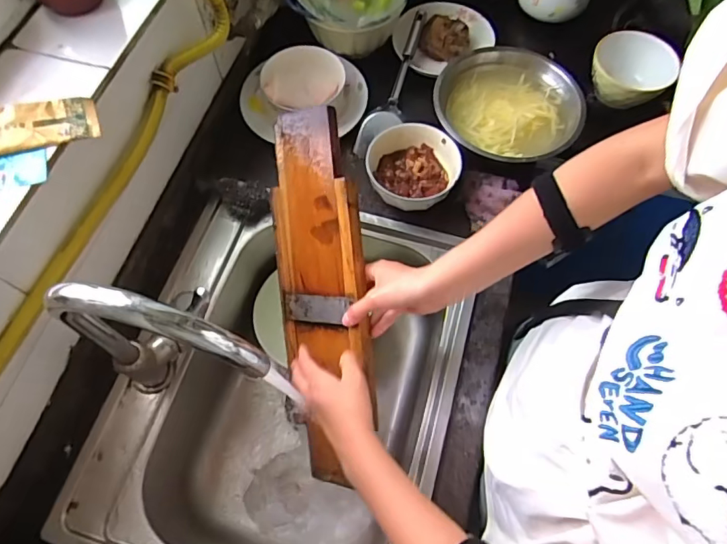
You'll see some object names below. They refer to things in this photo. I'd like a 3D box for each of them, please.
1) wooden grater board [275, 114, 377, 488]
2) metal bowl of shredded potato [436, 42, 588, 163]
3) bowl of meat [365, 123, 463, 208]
[{"bbox_3d":[-0.048,0.045,0.599,0.119,0.024,0.463,-1,99,32],"label":"wooden grater board"},{"bbox_3d":[0.229,-0.264,0.787,0.230,0.059,0.220,0,66,0],"label":"metal bowl of shredded potato"},{"bbox_3d":[0.074,-0.152,0.748,0.132,0.071,0.132,0,66,0],"label":"bowl of meat"}]

